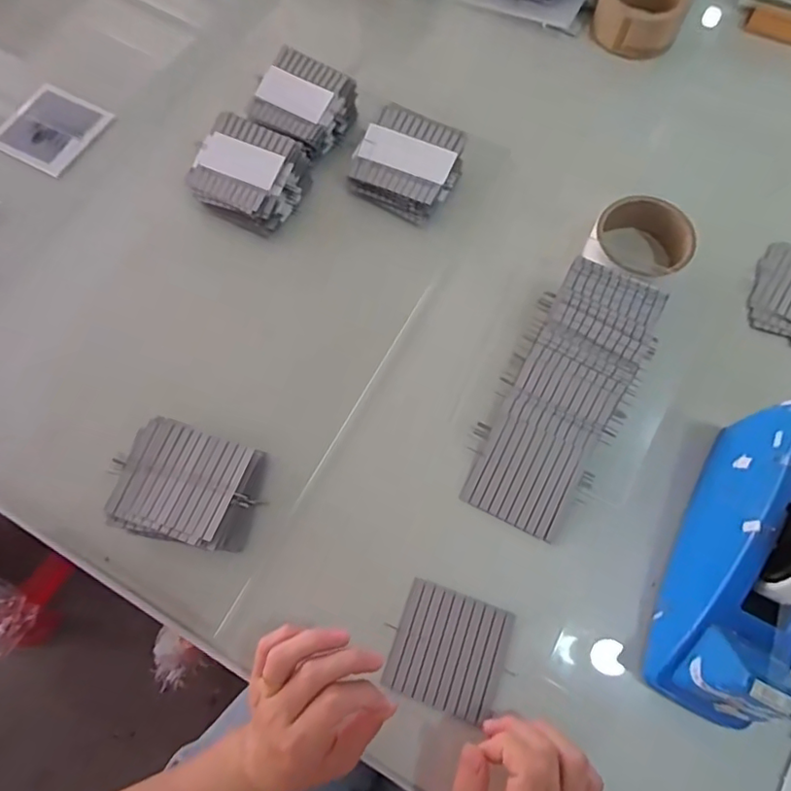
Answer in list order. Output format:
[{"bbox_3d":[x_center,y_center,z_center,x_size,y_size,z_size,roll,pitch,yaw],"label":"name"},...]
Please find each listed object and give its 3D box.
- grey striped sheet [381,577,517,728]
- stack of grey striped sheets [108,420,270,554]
[{"bbox_3d":[0.040,0.184,0.408,0.079,0.004,0.077,19,69,8],"label":"grey striped sheet"},{"bbox_3d":[-0.161,0.073,0.443,0.104,0.027,0.087,17,69,7],"label":"stack of grey striped sheets"}]

